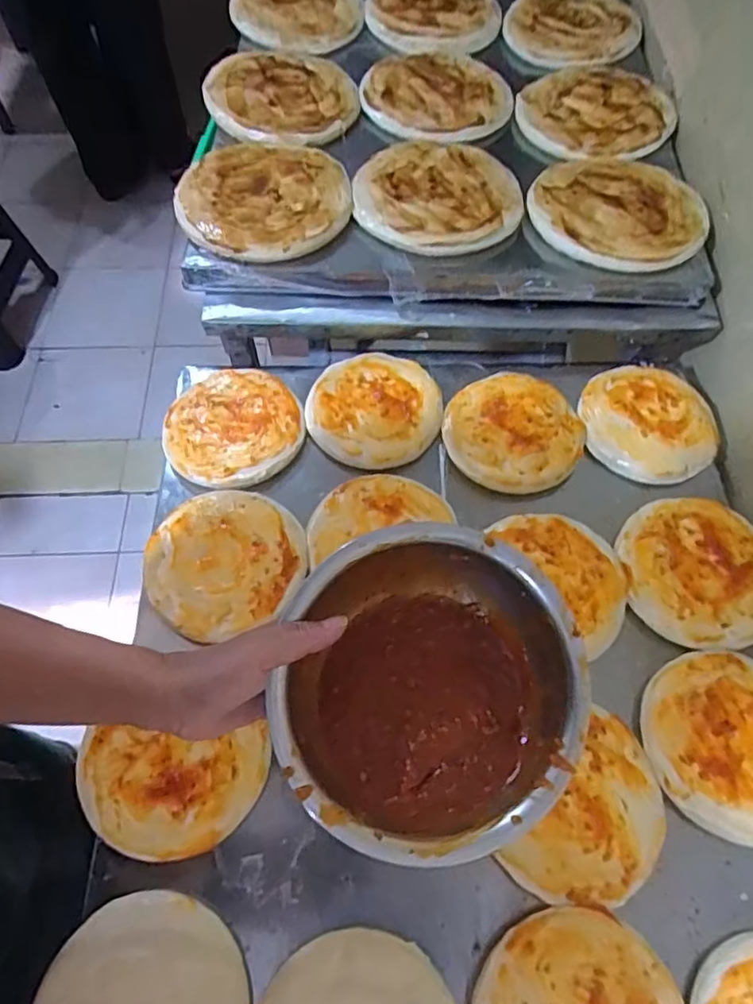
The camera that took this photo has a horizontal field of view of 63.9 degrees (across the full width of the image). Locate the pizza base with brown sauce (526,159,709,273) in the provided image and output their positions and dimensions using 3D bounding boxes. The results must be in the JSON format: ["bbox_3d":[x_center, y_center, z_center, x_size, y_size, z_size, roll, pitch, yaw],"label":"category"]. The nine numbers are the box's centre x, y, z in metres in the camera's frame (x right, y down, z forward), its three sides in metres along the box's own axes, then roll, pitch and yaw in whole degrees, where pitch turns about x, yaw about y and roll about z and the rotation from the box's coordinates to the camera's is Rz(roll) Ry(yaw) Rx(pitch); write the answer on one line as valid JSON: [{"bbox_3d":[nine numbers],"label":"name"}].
[{"bbox_3d":[0.280,-0.343,0.707,0.197,0.017,0.184,4,63,1],"label":"pizza base with brown sauce"}]

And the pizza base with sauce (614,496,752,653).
[{"bbox_3d":[0.310,0.066,0.582,0.140,0.012,0.149,1,63,-1],"label":"pizza base with sauce"}]

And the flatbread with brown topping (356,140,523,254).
[{"bbox_3d":[0.072,-0.368,0.718,0.189,0.026,0.190,2,63,0],"label":"flatbread with brown topping"}]

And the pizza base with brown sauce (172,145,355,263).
[{"bbox_3d":[-0.131,-0.359,0.711,0.194,0.023,0.185,-5,62,-3],"label":"pizza base with brown sauce"}]

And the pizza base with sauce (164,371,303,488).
[{"bbox_3d":[-0.156,-0.084,0.653,0.144,0.017,0.149,1,63,-1],"label":"pizza base with sauce"}]

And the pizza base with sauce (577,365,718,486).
[{"bbox_3d":[0.298,-0.090,0.664,0.142,0.021,0.140,1,63,-1],"label":"pizza base with sauce"}]

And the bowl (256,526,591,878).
[{"bbox_3d":[0.030,0.120,0.402,0.193,0.080,0.193,1,79,-6],"label":"bowl"}]

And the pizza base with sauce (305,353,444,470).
[{"bbox_3d":[-0.002,-0.105,0.666,0.142,0.013,0.148,0,63,-1],"label":"pizza base with sauce"}]

